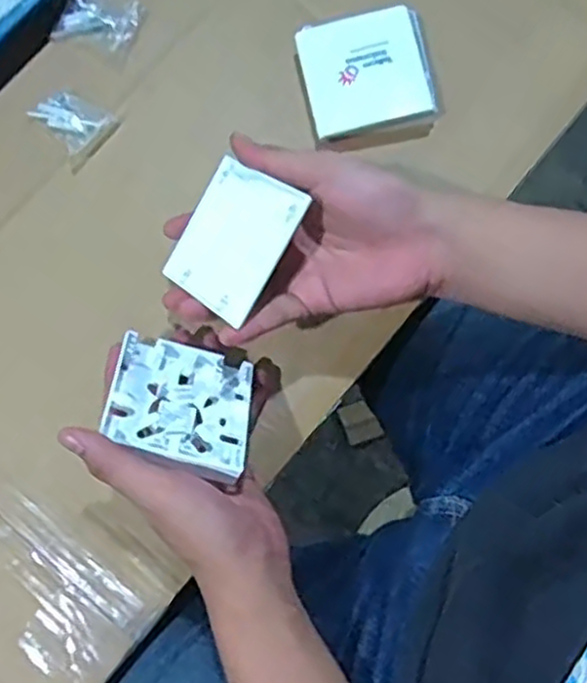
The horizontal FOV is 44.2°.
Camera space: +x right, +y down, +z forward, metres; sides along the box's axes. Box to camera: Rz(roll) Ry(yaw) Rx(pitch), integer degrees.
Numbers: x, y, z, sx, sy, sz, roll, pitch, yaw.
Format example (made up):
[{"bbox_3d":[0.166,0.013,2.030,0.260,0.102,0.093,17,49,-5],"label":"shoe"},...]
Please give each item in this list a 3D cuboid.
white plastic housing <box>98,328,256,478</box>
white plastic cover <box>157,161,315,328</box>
[{"bbox_3d":[-0.069,0.039,0.446,0.086,0.015,0.088,16,49,-13],"label":"white plastic housing"},{"bbox_3d":[-0.038,-0.064,0.438,0.076,0.007,0.080,35,97,34],"label":"white plastic cover"}]

